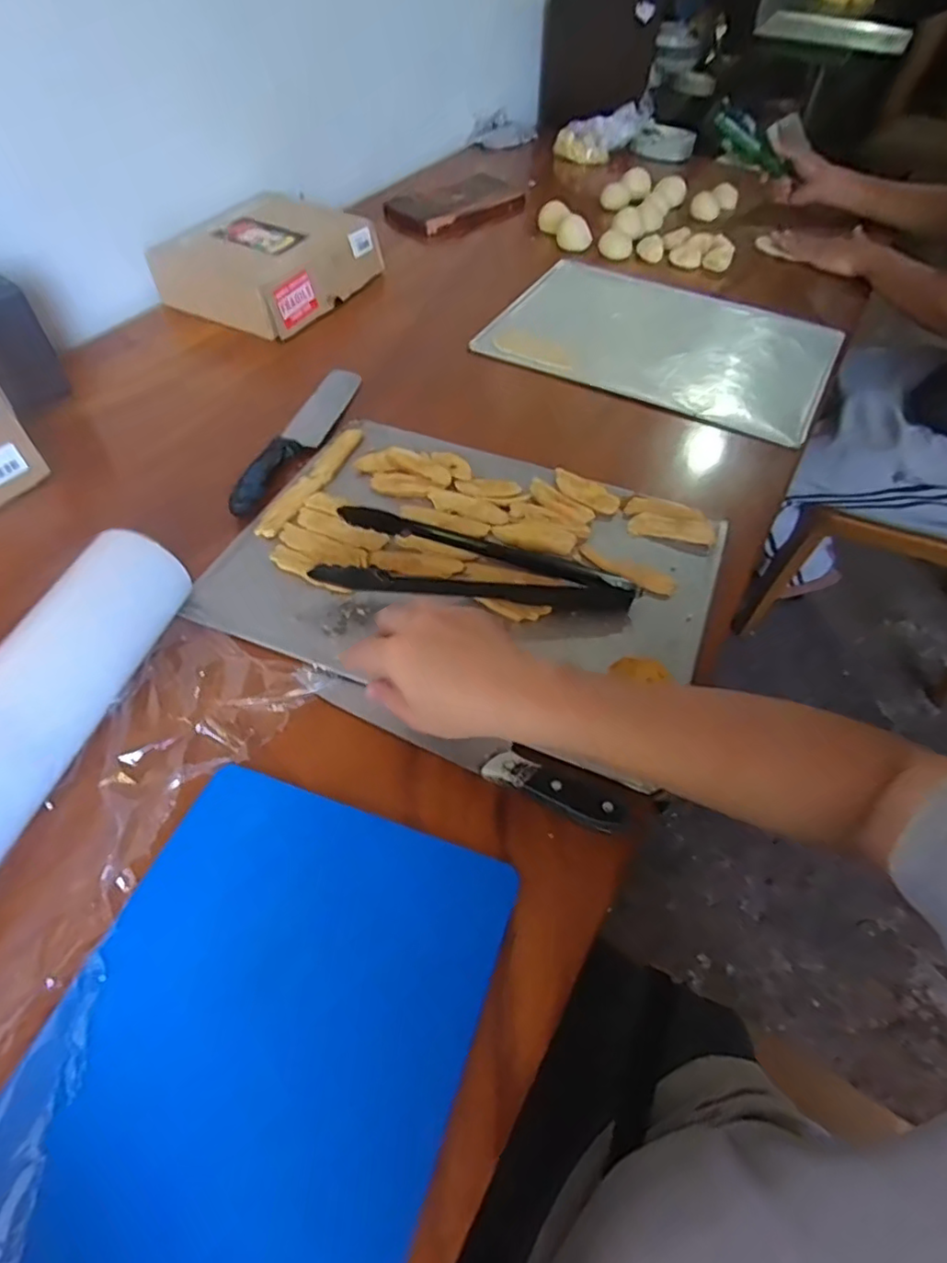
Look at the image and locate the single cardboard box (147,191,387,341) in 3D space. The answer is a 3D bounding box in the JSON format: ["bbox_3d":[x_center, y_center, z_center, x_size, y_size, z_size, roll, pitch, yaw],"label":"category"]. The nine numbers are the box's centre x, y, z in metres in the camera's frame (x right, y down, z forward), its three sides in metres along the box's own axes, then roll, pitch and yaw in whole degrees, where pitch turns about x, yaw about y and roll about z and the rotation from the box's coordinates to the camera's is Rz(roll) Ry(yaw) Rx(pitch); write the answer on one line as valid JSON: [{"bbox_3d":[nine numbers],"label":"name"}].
[{"bbox_3d":[-0.295,-0.551,0.916,0.213,0.083,0.253,22,54,14],"label":"single cardboard box"}]

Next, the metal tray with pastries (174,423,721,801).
[{"bbox_3d":[-0.003,-0.062,0.599,0.439,0.033,0.358,19,54,12],"label":"metal tray with pastries"}]

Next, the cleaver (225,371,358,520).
[{"bbox_3d":[-0.198,-0.234,0.720,0.053,0.014,0.290,15,53,9],"label":"cleaver"}]

